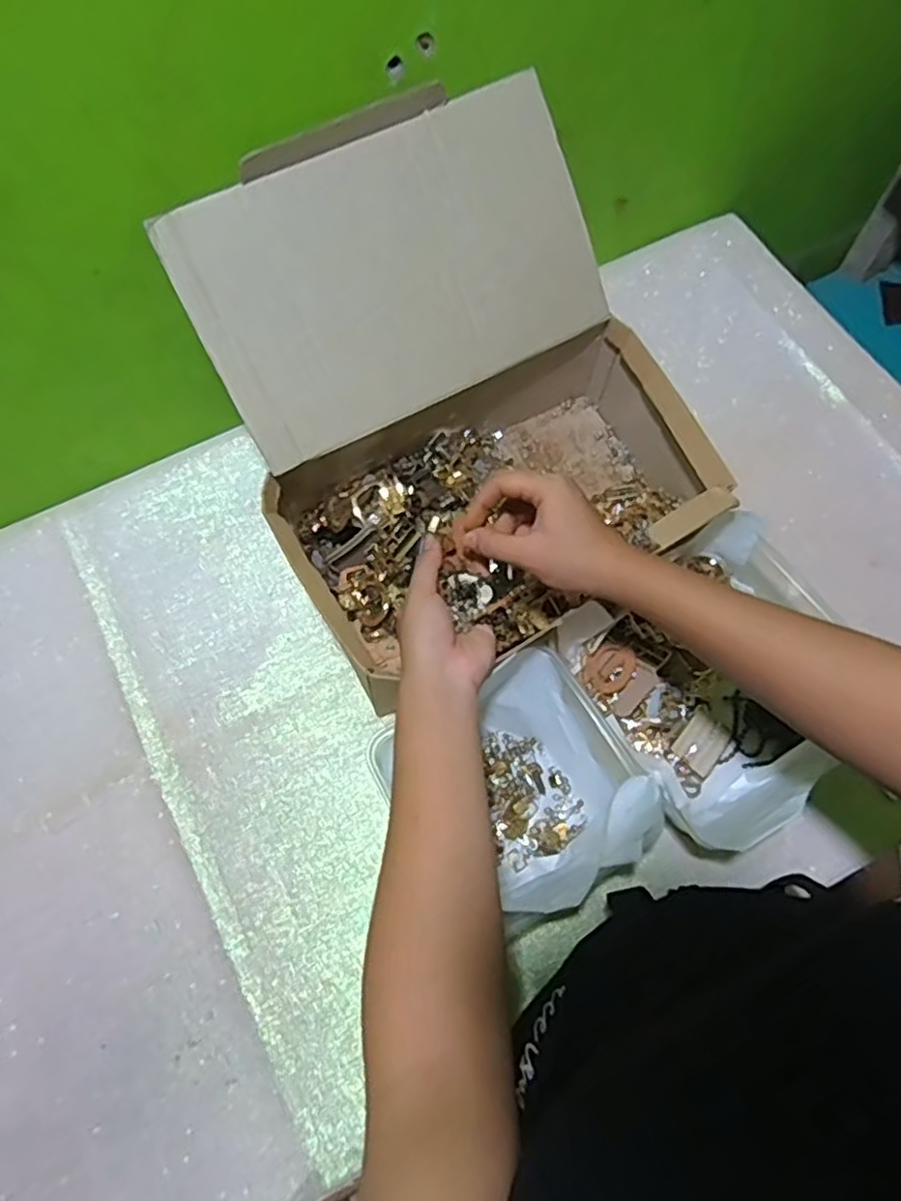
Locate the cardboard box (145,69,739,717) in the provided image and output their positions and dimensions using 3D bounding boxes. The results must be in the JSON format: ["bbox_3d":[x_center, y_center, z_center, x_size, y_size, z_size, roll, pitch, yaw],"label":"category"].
[{"bbox_3d":[0.006,-0.154,0.537,0.320,0.228,0.334,-25,70,-8],"label":"cardboard box"}]

